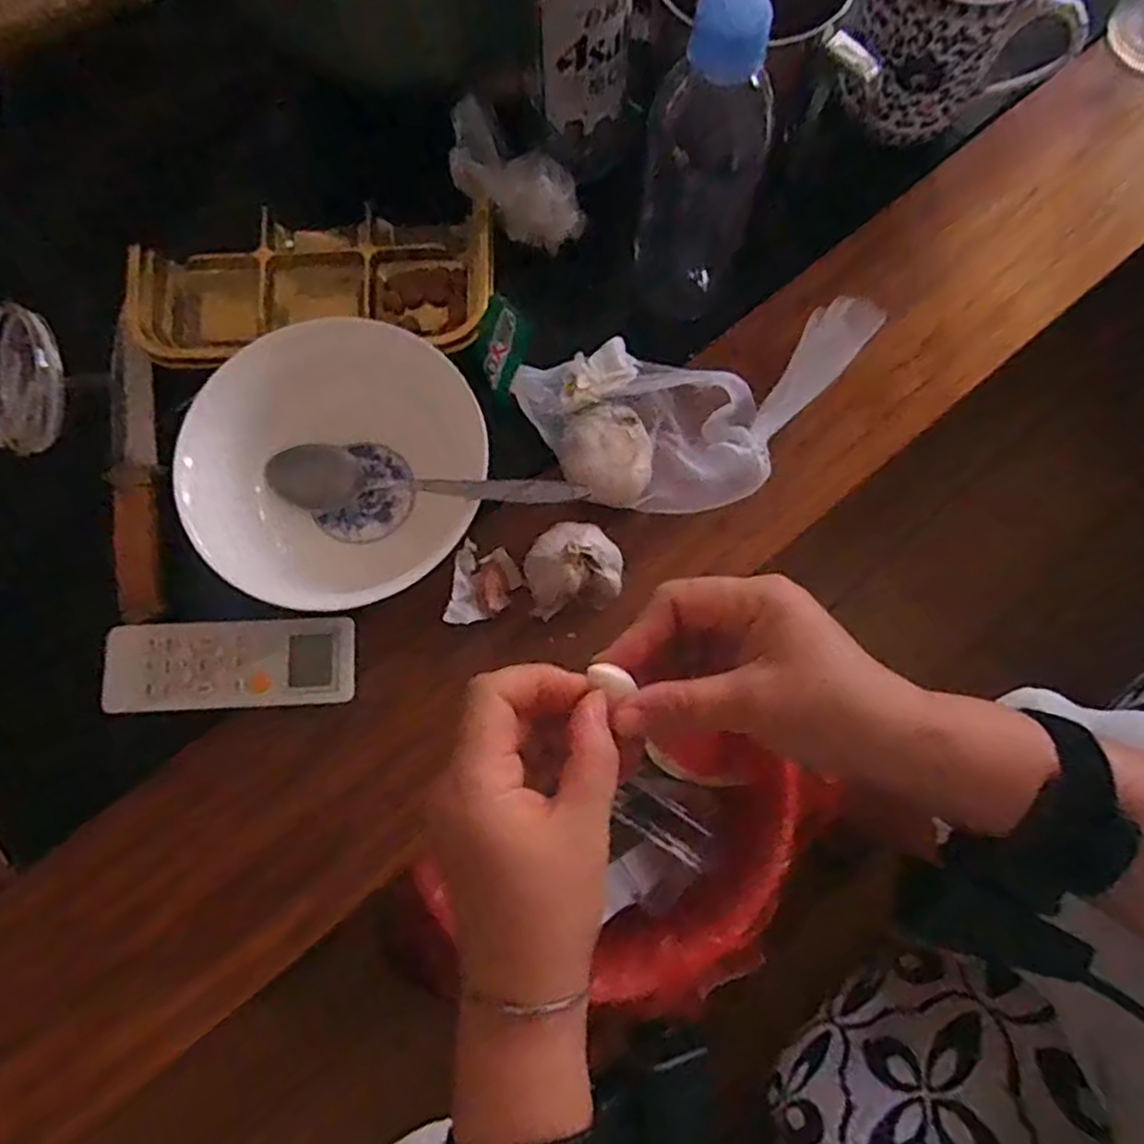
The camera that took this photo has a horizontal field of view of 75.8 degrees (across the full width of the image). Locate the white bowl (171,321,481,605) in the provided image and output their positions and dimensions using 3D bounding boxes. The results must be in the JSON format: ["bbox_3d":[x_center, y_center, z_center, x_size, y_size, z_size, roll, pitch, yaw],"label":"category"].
[{"bbox_3d":[-0.130,-0.062,0.410,0.154,0.058,0.147,0,76,0],"label":"white bowl"}]

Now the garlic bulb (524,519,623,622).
[{"bbox_3d":[0.001,-0.003,0.405,0.052,0.034,0.045,-12,77,-3],"label":"garlic bulb"}]

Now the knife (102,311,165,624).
[{"bbox_3d":[-0.256,-0.060,0.431,0.031,0.013,0.179,-14,77,-3],"label":"knife"}]

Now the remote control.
[{"bbox_3d":[-0.186,0.050,0.401,0.129,0.020,0.047,-4,76,0],"label":"remote control"}]

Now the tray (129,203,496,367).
[{"bbox_3d":[-0.154,-0.178,0.458,0.212,0.041,0.098,-2,76,0],"label":"tray"}]

